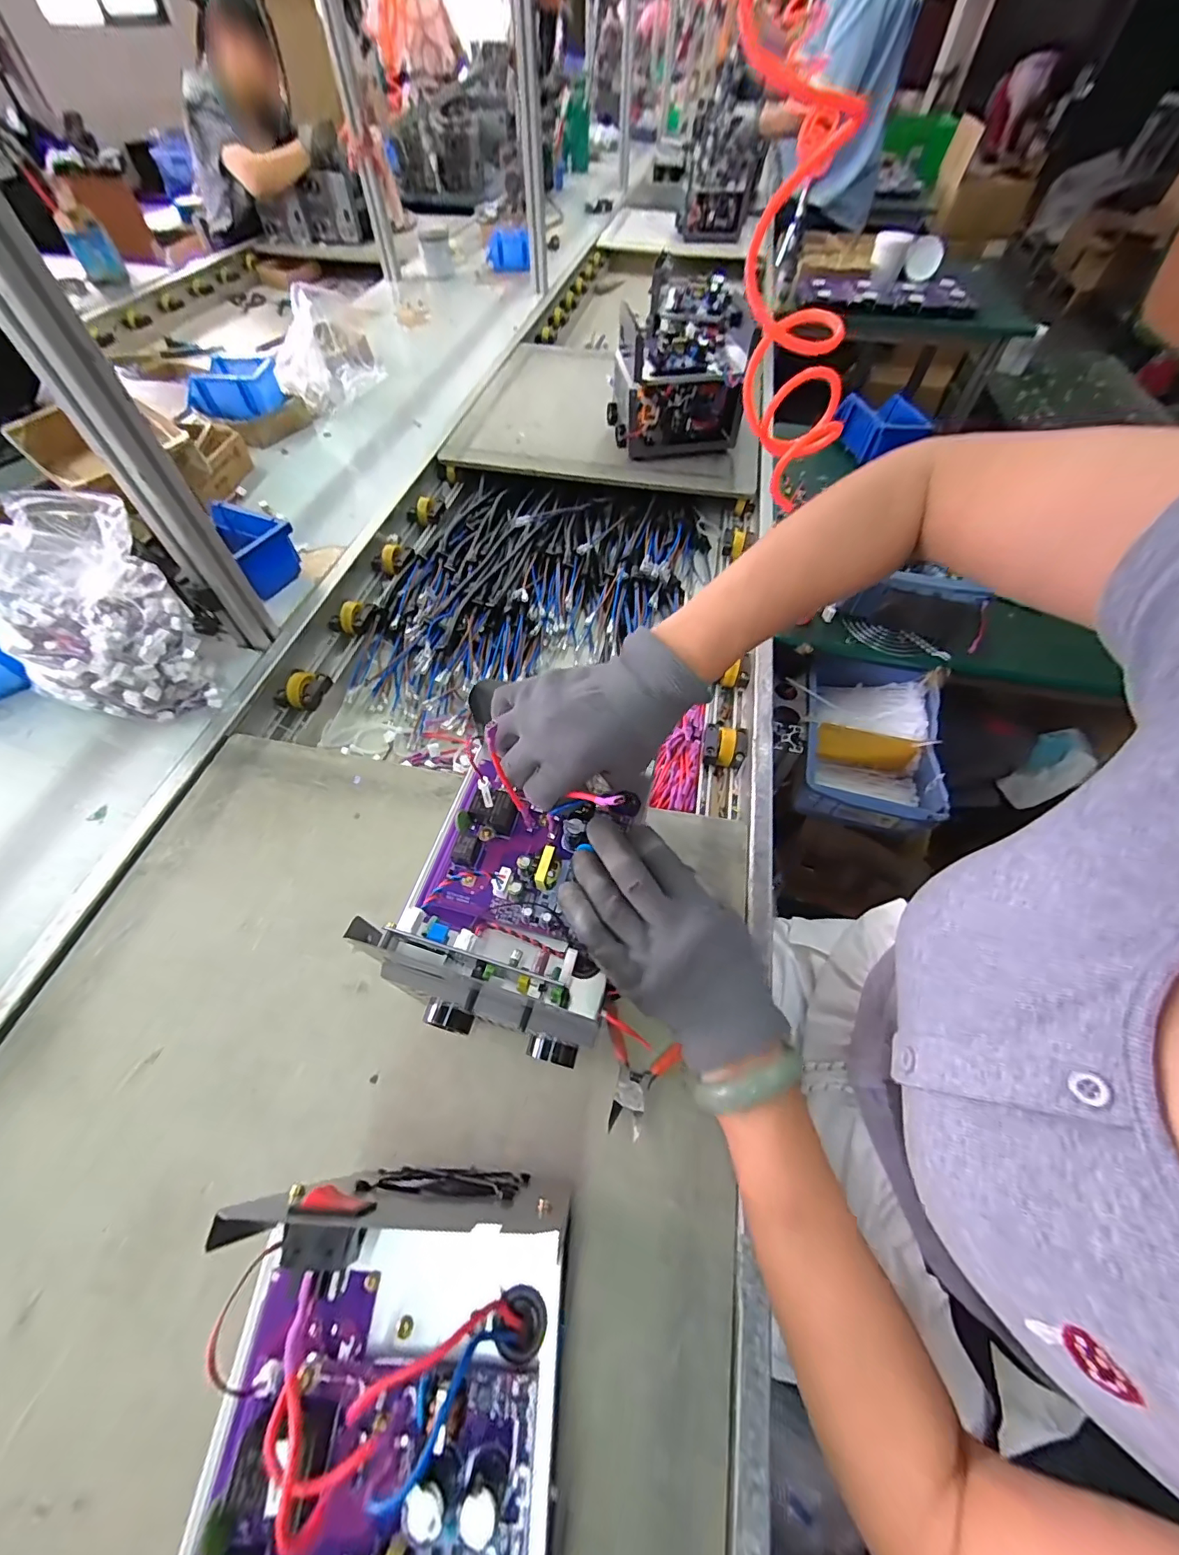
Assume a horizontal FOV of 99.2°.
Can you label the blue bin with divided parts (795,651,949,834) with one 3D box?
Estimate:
[{"bbox_3d":[0.366,-0.049,0.660,0.164,0.085,0.225,12,58,7],"label":"blue bin with divided parts"}]

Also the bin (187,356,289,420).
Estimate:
[{"bbox_3d":[-0.671,-0.730,0.946,0.140,0.062,0.096,4,57,2],"label":"bin"}]

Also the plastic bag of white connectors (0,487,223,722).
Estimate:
[{"bbox_3d":[-0.512,-0.164,0.527,0.159,0.205,0.146,-36,65,-20],"label":"plastic bag of white connectors"}]

